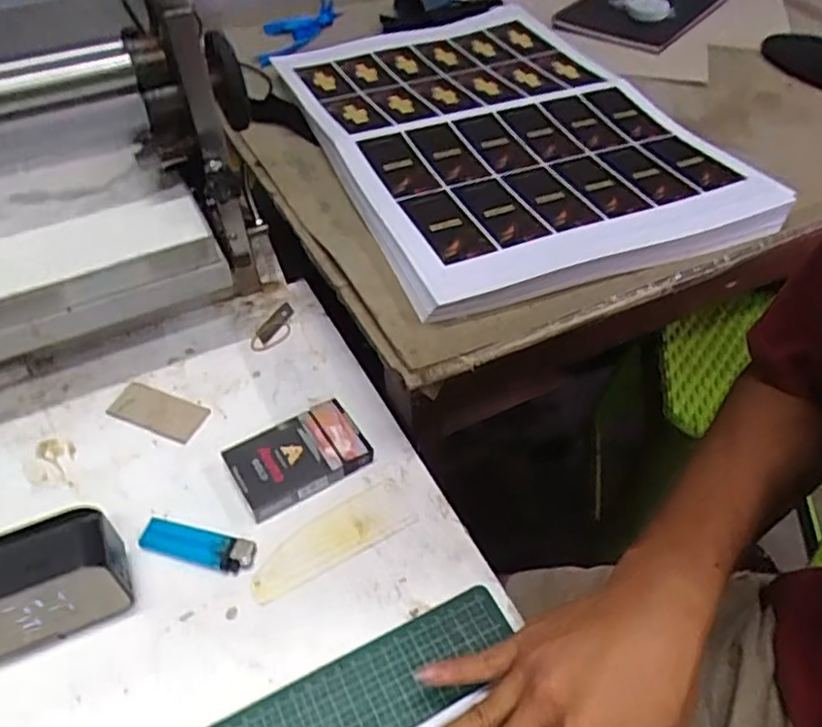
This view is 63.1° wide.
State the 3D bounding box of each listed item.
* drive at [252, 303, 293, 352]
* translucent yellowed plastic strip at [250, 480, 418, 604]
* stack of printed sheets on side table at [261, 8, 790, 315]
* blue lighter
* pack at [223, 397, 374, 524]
[{"bbox_3d":[-0.124,-0.034,0.621,0.028,0.004,0.063,18,50,18],"label":"drive"},{"bbox_3d":[-0.056,0.121,0.470,0.122,0.004,0.040,-24,51,-19],"label":"translucent yellowed plastic strip"},{"bbox_3d":[0.082,-0.239,0.658,0.332,0.041,0.477,-15,49,-12],"label":"stack of printed sheets on side table"},{"bbox_3d":[-0.149,0.126,0.465,0.082,0.008,0.024,11,49,11],"label":"blue lighter"},{"bbox_3d":[-0.086,0.070,0.509,0.096,0.020,0.066,-23,51,-19],"label":"pack"}]

